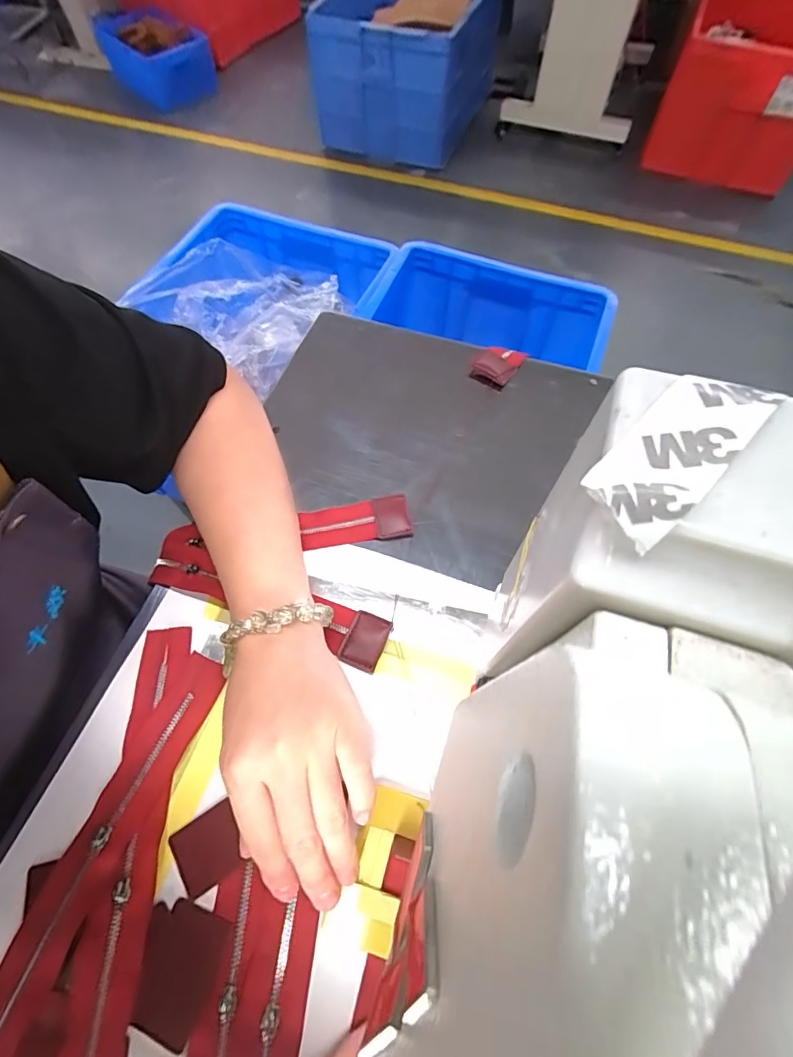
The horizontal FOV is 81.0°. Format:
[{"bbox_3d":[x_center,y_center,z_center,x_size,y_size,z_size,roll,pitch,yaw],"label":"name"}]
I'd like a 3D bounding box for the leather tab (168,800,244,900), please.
[{"bbox_3d":[-0.105,0.178,0.258,0.036,0.004,0.032,-31,67,-14],"label":"leather tab"}]

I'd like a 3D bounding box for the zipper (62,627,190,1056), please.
[{"bbox_3d":[-0.148,0.190,0.251,0.033,0.006,0.272,-3,63,-1],"label":"zipper"}]

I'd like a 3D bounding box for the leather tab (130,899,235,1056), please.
[{"bbox_3d":[-0.113,0.223,0.235,0.042,0.004,0.052,17,65,9],"label":"leather tab"}]

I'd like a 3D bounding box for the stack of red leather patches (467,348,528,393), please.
[{"bbox_3d":[0.089,-0.146,0.414,0.036,0.011,0.042,36,69,17],"label":"stack of red leather patches"}]

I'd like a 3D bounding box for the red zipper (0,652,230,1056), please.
[{"bbox_3d":[-0.178,0.206,0.244,0.037,0.005,0.286,18,65,10],"label":"red zipper"}]

